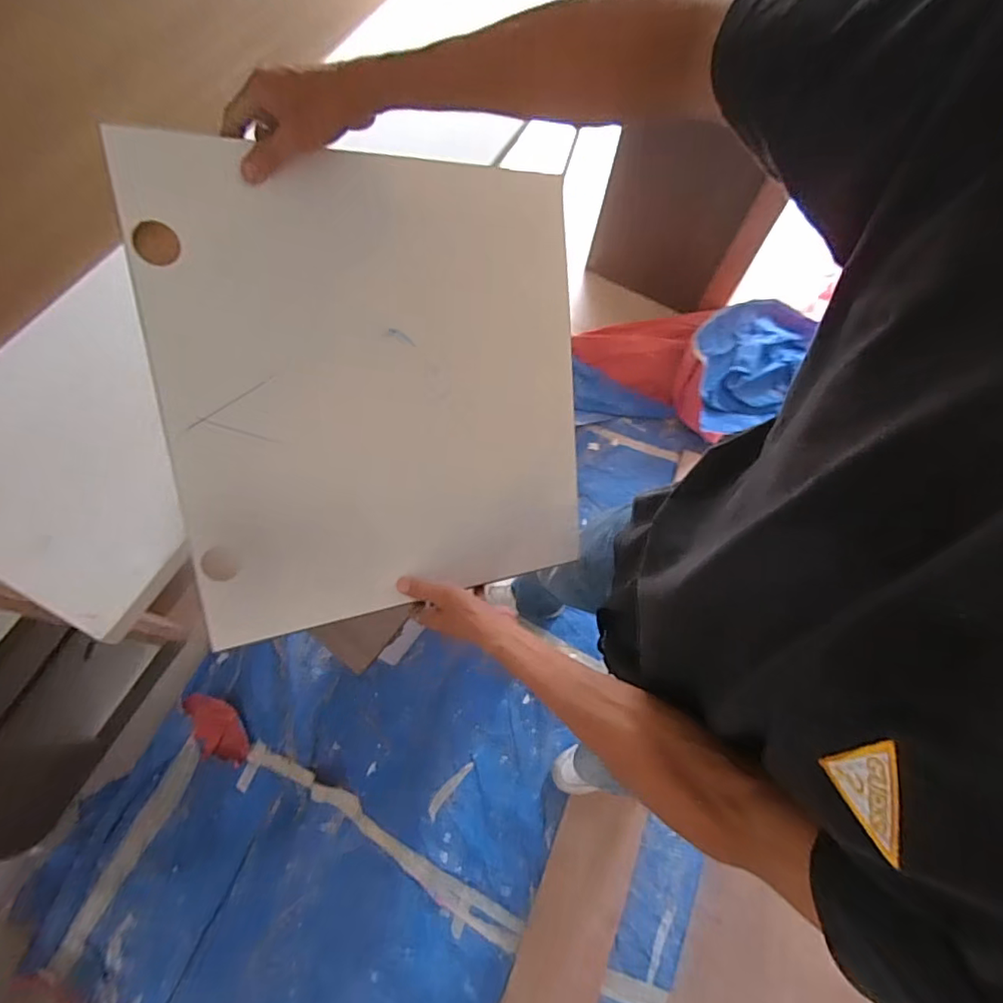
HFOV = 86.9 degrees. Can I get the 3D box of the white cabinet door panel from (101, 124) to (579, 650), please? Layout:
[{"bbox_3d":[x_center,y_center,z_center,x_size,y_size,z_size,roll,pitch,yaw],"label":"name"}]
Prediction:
[{"bbox_3d":[-0.110,-0.113,0.564,0.422,0.022,0.443,-10,105,-24],"label":"white cabinet door panel"}]

